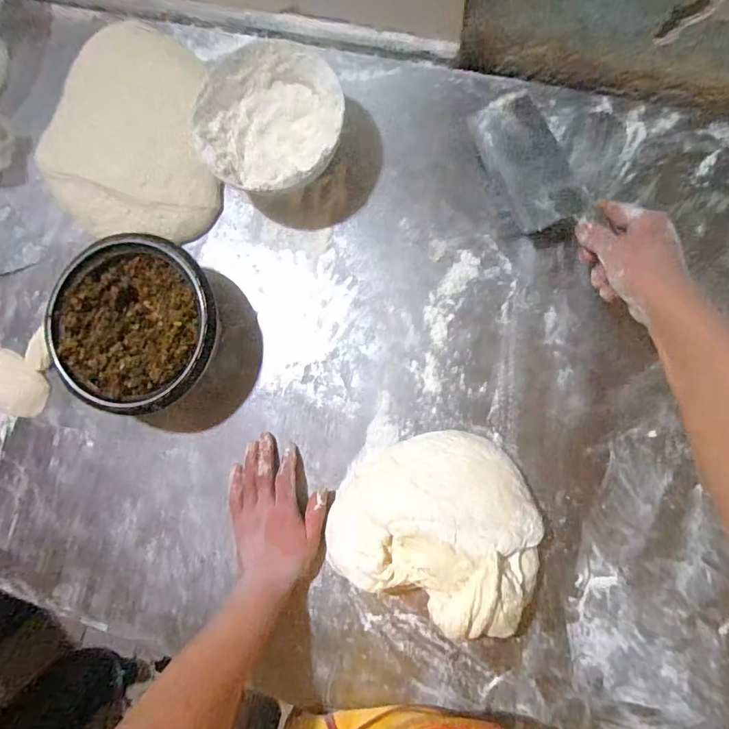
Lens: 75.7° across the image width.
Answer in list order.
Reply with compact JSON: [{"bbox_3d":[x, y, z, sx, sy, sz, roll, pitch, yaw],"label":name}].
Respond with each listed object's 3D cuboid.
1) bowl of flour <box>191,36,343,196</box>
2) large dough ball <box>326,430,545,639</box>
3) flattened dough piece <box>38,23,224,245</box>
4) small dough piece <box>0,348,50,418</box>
[{"bbox_3d":[-0.099,-0.265,0.545,0.161,0.098,0.161,-1,86,8],"label":"bowl of flour"},{"bbox_3d":[0.083,0.166,0.502,0.215,0.077,0.182,26,90,9],"label":"large dough ball"},{"bbox_3d":[-0.302,-0.295,0.601,0.247,0.049,0.280,5,87,8],"label":"flattened dough piece"},{"bbox_3d":[-0.471,0.024,0.621,0.108,0.023,0.079,19,89,9],"label":"small dough piece"}]

